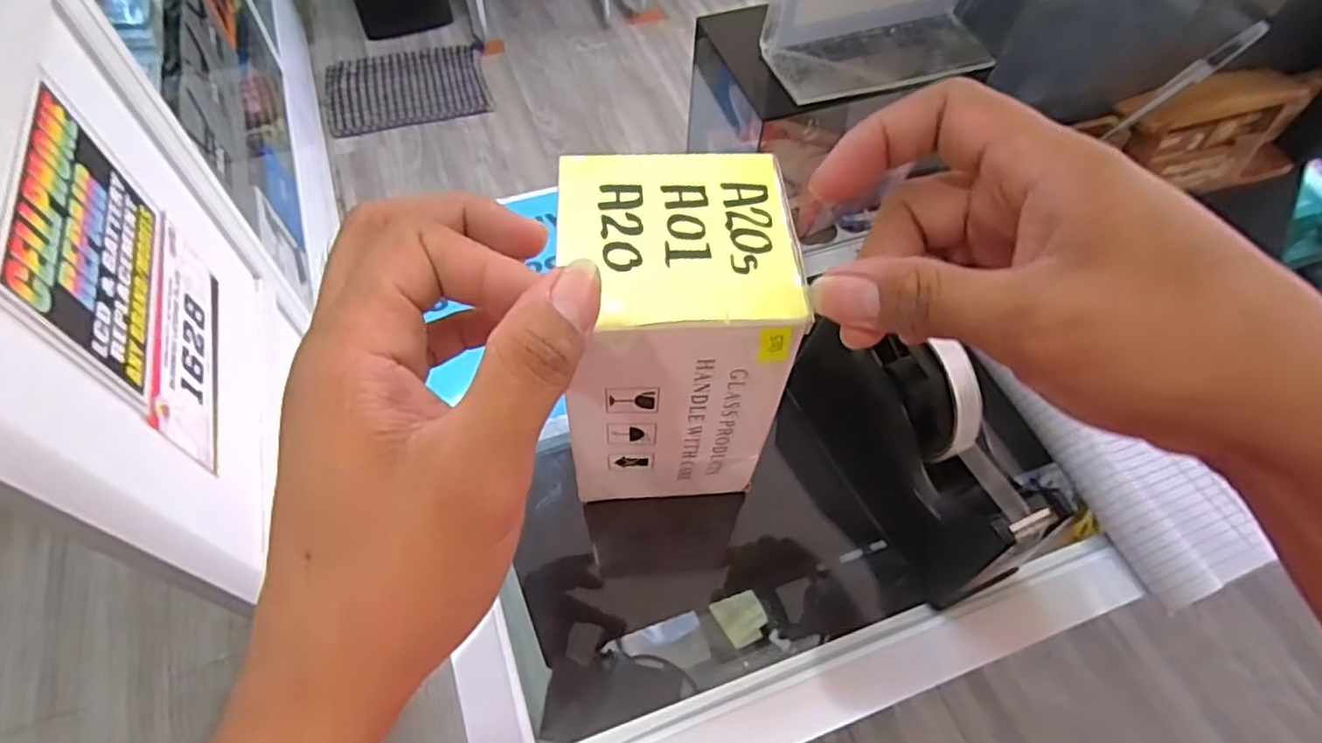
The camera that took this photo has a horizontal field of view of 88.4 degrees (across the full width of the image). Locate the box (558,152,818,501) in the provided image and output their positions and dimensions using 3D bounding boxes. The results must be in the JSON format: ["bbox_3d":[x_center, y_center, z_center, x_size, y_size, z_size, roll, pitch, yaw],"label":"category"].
[{"bbox_3d":[0.004,-0.014,0.335,0.093,0.153,0.097,-2,61,-4],"label":"box"}]

